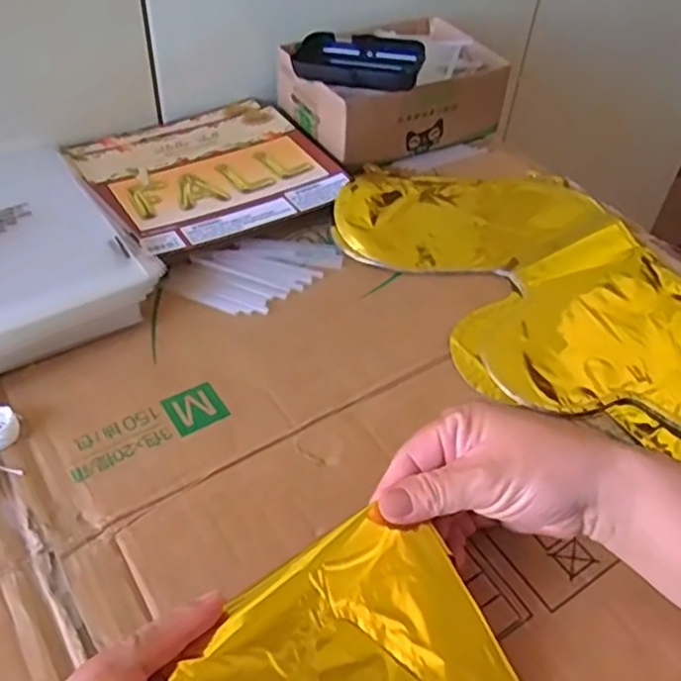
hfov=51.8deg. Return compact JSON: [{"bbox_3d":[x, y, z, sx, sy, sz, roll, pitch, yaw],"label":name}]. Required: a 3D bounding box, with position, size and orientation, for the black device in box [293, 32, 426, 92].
[{"bbox_3d":[0.016,-0.238,0.593,0.106,0.030,0.059,20,48,14],"label":"black device in box"}]

